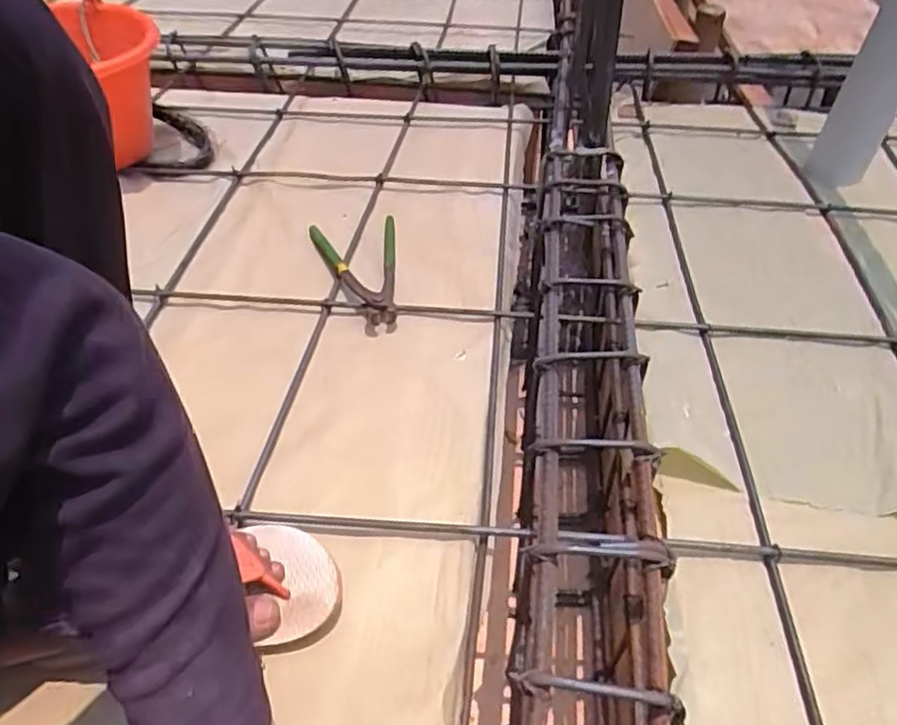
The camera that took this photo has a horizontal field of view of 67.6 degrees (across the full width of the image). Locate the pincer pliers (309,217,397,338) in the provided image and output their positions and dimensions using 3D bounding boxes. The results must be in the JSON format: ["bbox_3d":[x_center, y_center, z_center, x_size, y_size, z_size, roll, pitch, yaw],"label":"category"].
[{"bbox_3d":[-0.098,-0.108,0.778,0.100,0.019,0.206,-11,45,-10],"label":"pincer pliers"}]

